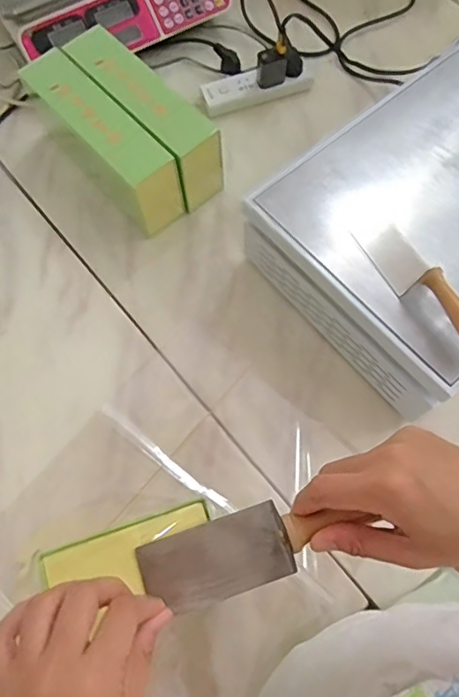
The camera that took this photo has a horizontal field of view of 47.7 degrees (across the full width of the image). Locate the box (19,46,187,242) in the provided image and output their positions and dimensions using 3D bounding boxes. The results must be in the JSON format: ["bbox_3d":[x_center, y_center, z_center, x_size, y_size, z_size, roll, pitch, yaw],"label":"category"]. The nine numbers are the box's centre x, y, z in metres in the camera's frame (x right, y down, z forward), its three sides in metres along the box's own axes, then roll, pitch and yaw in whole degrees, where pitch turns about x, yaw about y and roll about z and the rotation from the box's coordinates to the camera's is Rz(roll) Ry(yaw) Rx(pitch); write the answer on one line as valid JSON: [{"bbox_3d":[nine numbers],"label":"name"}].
[{"bbox_3d":[-0.174,-0.286,0.735,0.072,0.127,0.256,-40,73,-13],"label":"box"}]

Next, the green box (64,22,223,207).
[{"bbox_3d":[-0.117,-0.324,0.744,0.071,0.124,0.262,-40,73,-13],"label":"green box"}]

